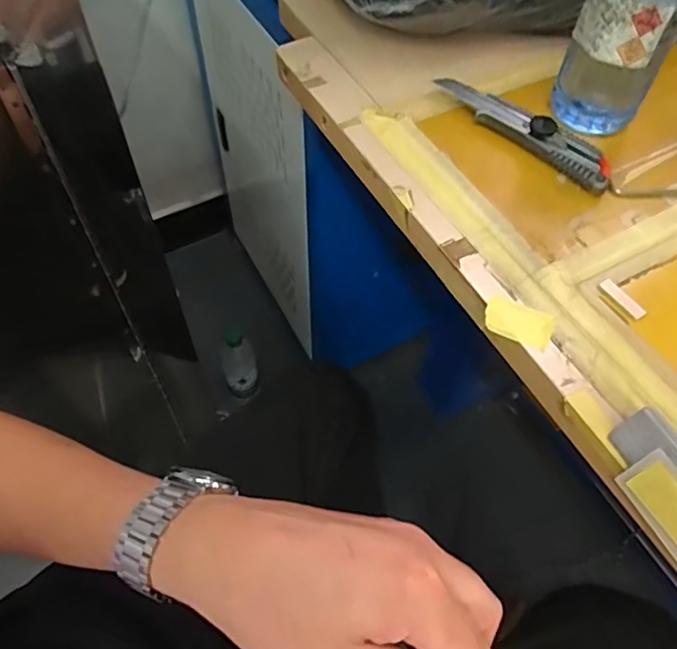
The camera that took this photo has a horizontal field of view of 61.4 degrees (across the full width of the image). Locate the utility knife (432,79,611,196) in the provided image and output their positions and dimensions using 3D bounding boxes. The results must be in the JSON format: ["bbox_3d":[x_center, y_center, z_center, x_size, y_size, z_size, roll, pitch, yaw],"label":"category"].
[{"bbox_3d":[0.152,-0.163,0.471,0.032,0.018,0.171,-36,64,-23],"label":"utility knife"}]

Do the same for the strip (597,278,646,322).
[{"bbox_3d":[0.186,-0.017,0.376,0.009,0.006,0.034,-24,60,-17],"label":"strip"}]

